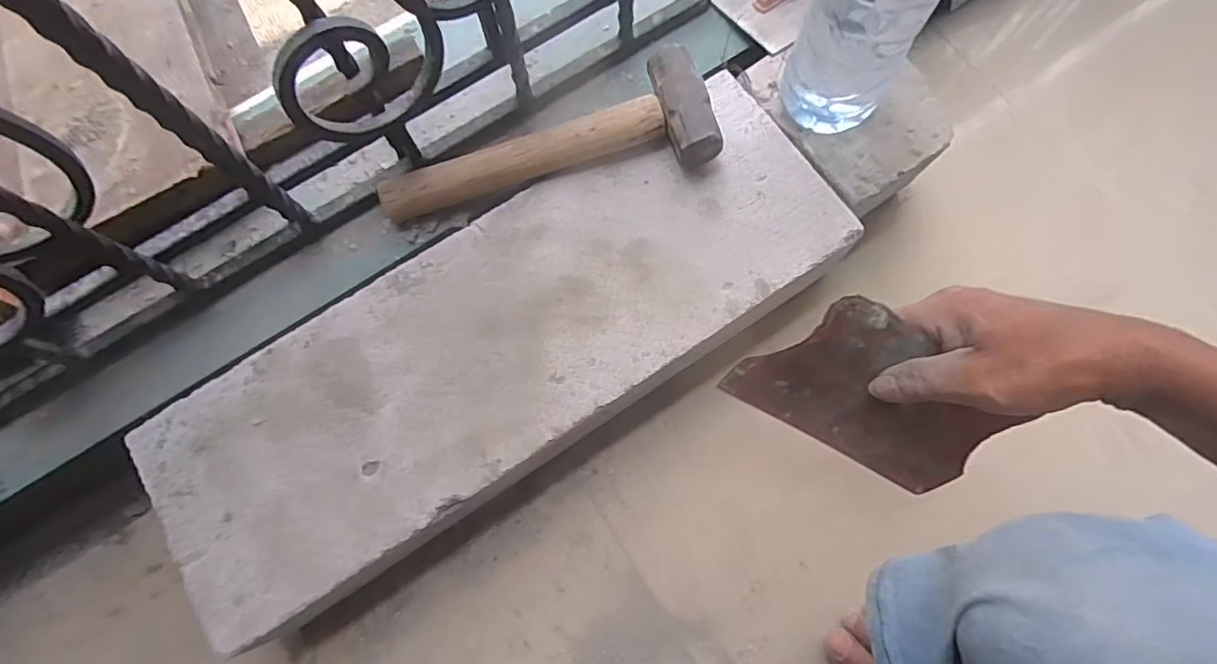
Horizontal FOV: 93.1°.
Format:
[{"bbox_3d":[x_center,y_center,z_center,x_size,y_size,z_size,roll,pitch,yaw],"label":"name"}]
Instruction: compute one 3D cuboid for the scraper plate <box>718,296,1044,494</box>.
[{"bbox_3d":[0.175,0.044,0.375,0.162,0.122,0.006,29,49,-3],"label":"scraper plate"}]

